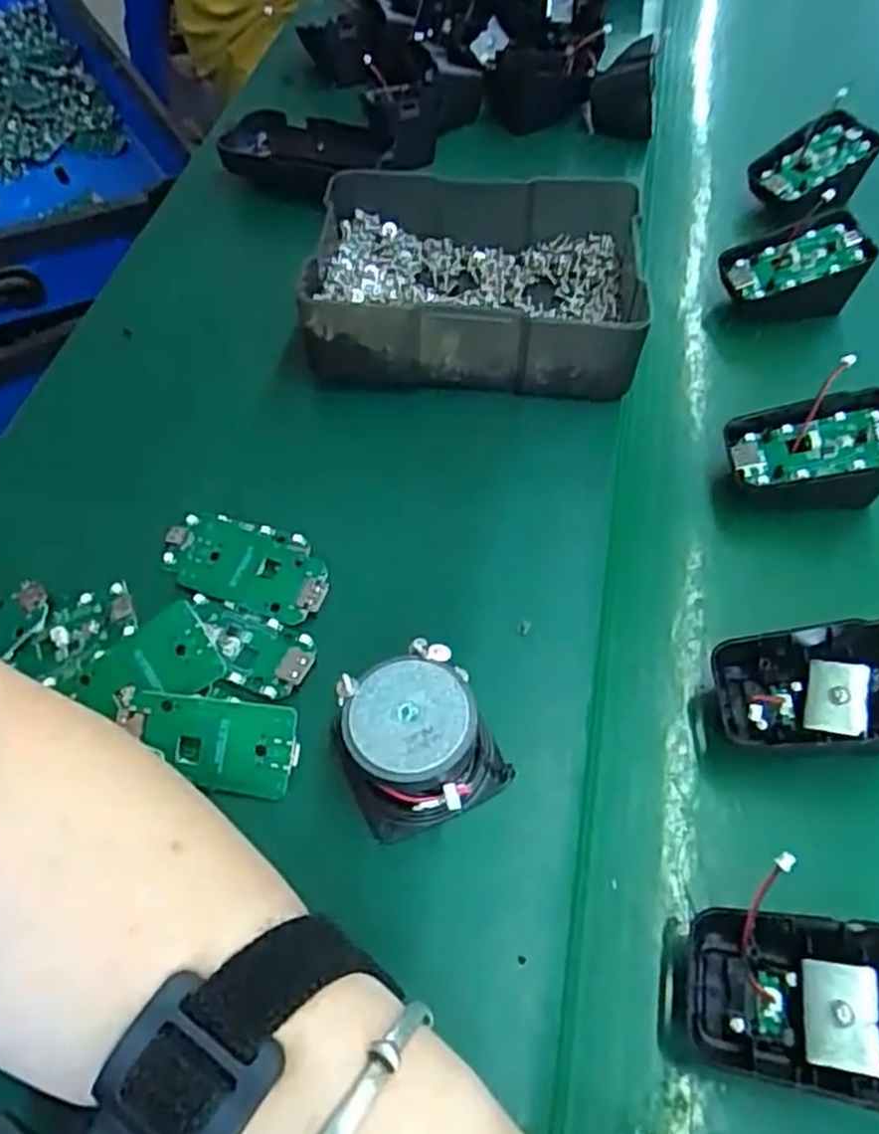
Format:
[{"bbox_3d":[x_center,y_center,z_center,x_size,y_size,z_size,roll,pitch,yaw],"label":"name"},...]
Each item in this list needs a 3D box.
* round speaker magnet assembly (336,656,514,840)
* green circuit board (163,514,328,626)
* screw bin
[{"bbox_3d":[-0.007,0.060,0.272,0.052,0.034,0.047,-23,60,-13],"label":"round speaker magnet assembly"},{"bbox_3d":[-0.082,-0.003,0.332,0.077,0.008,0.040,16,59,11],"label":"green circuit board"},{"bbox_3d":[0.019,-0.144,0.409,0.162,0.058,0.120,7,59,3],"label":"screw bin"}]

